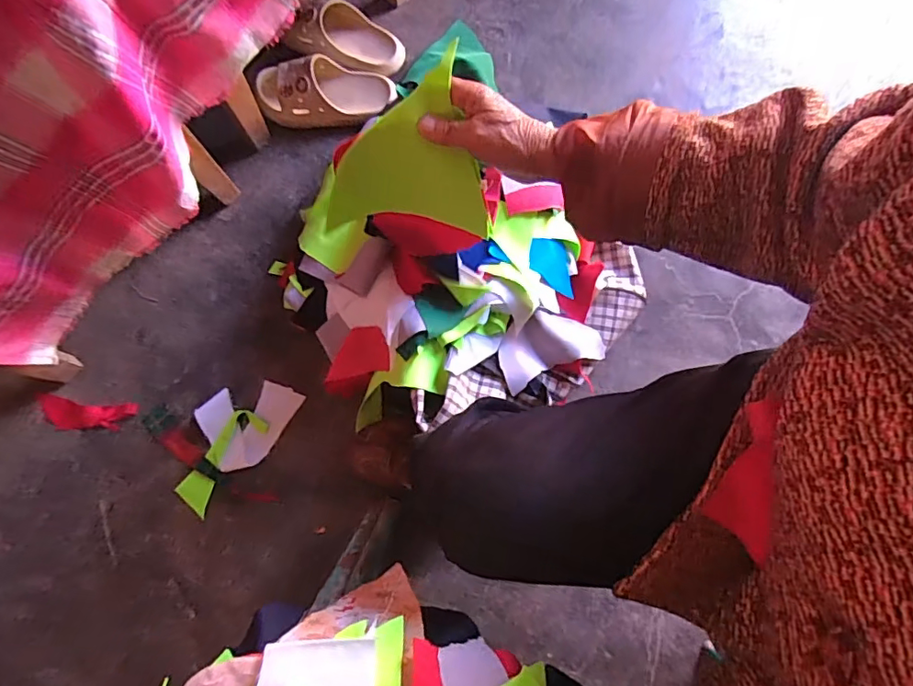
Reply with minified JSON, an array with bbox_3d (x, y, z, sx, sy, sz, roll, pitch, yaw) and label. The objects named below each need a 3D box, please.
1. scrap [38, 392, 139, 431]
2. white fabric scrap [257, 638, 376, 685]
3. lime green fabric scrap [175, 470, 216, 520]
[{"bbox_3d":[-0.538,0.104,0.767,0.144,0.008,0.046,6,78,0],"label":"scrap"},{"bbox_3d":[-0.079,0.191,0.295,0.065,0.008,0.045,-2,50,-1],"label":"white fabric scrap"},{"bbox_3d":[-0.363,0.209,0.746,0.057,0.004,0.046,40,87,11],"label":"lime green fabric scrap"}]

